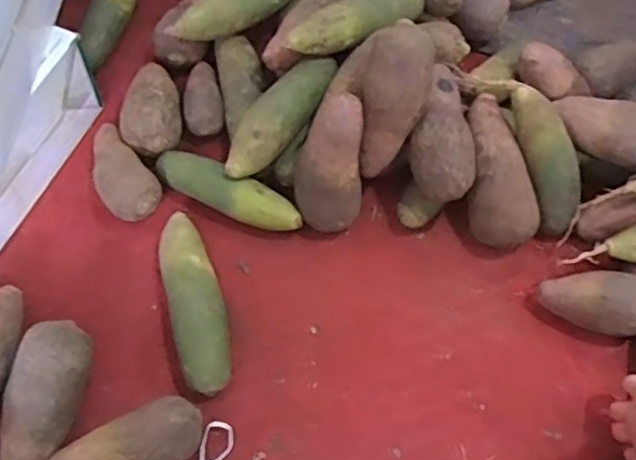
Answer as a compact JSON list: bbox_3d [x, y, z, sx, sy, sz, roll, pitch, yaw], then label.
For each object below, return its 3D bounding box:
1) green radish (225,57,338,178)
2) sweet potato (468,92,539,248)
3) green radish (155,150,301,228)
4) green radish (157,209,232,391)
[{"bbox_3d":[-0.041,-0.135,0.739,0.058,0.058,0.180,31,66,11],"label":"green radish"},{"bbox_3d":[0.210,-0.071,0.723,0.069,0.057,0.182,-8,86,-7],"label":"sweet potato"},{"bbox_3d":[-0.108,-0.044,0.743,0.194,0.057,0.048,22,65,8],"label":"green radish"},{"bbox_3d":[-0.139,0.078,0.686,0.062,0.053,0.214,-14,66,-10],"label":"green radish"}]

